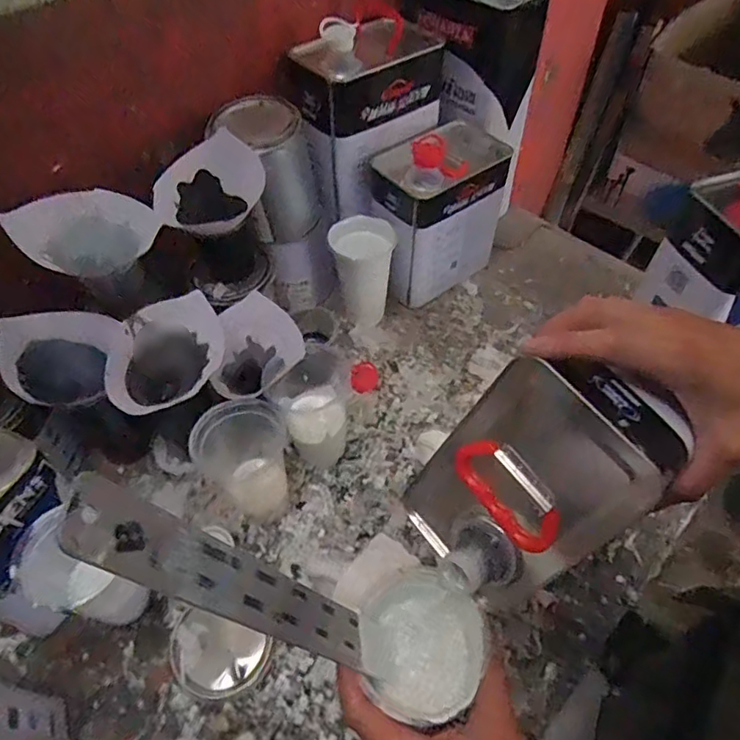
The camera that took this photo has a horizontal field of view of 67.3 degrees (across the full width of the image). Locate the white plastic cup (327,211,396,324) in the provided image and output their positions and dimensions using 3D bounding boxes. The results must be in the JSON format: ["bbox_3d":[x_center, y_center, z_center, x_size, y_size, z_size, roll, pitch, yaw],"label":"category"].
[{"bbox_3d":[-0.009,-0.126,0.742,0.079,0.136,0.082,0,53,0],"label":"white plastic cup"}]

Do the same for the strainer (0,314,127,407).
[{"bbox_3d":[-0.309,-0.011,0.565,0.088,0.072,0.112,31,59,22],"label":"strainer"}]

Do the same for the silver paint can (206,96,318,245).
[{"bbox_3d":[-0.120,-0.241,0.665,0.103,0.140,0.098,-35,60,-24],"label":"silver paint can"}]

